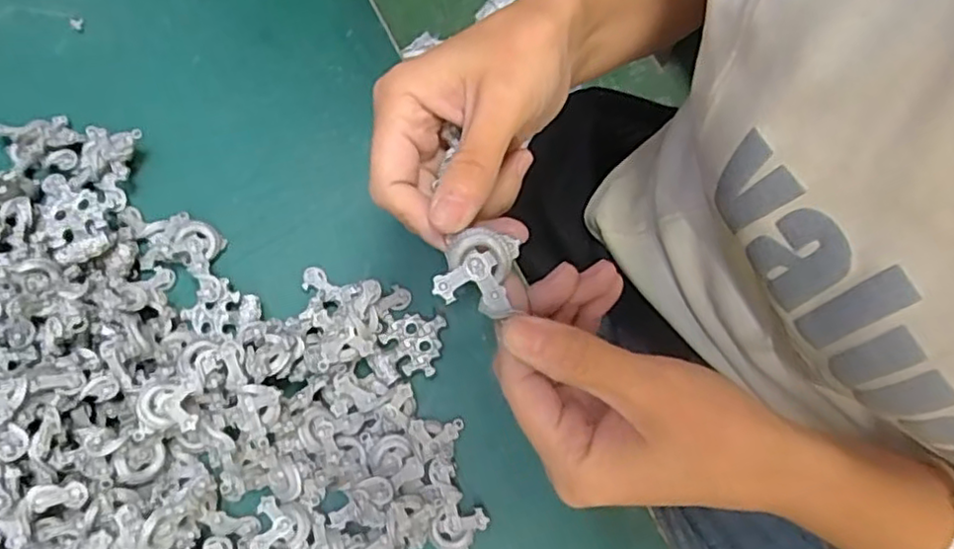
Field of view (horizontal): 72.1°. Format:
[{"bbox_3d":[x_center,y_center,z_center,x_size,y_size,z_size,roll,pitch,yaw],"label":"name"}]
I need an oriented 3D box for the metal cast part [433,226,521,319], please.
[{"bbox_3d":[0.000,-0.002,0.231,0.026,0.009,0.028,12,77,2],"label":"metal cast part"}]

